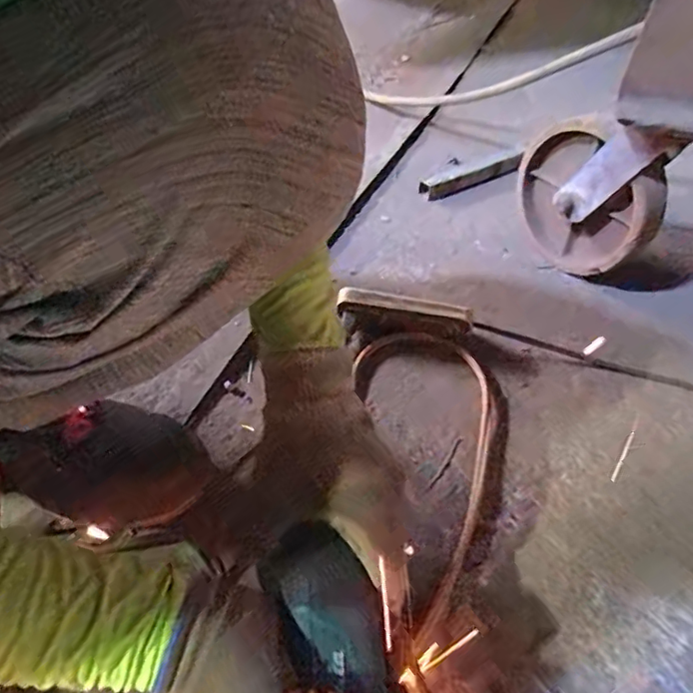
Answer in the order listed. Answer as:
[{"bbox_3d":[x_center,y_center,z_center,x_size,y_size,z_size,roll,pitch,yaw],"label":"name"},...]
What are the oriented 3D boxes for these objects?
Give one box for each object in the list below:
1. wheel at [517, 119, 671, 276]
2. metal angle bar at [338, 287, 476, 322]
[{"bbox_3d":[0.313,-0.206,0.735,0.078,0.205,0.202,-8,48,-11],"label":"wheel"},{"bbox_3d":[0.065,-0.048,0.632,0.149,0.014,0.019,12,46,6],"label":"metal angle bar"}]

